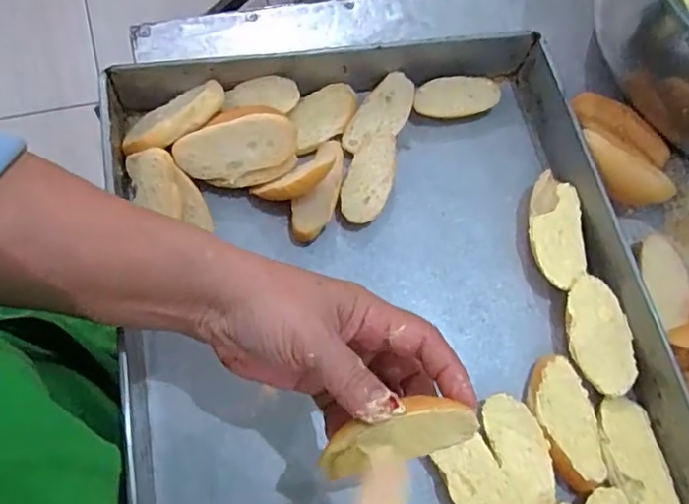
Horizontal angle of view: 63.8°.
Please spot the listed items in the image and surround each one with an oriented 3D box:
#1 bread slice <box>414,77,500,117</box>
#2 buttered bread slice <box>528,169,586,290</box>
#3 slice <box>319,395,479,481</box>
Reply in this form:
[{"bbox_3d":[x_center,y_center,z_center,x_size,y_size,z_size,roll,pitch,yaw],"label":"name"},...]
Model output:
[{"bbox_3d":[0.096,-0.133,0.485,0.075,0.021,0.034,-8,70,-9],"label":"bread slice"},{"bbox_3d":[0.166,-0.015,0.445,0.043,0.026,0.094,4,69,-5],"label":"buttered bread slice"},{"bbox_3d":[0.024,0.089,0.277,0.081,0.034,0.018,-23,33,14],"label":"slice"}]

